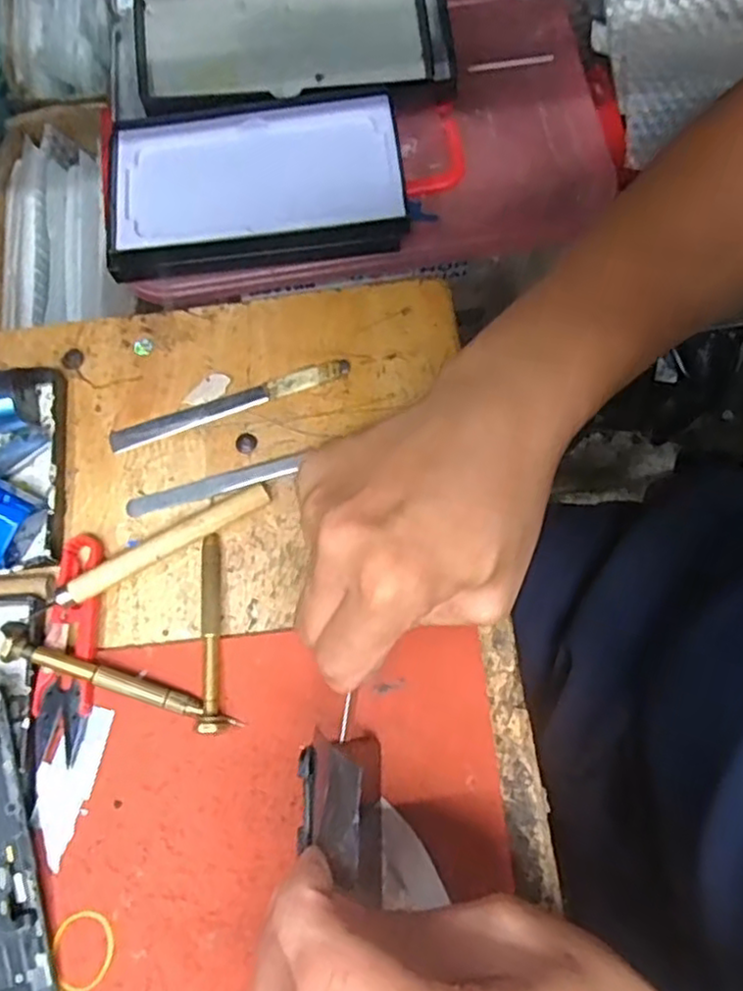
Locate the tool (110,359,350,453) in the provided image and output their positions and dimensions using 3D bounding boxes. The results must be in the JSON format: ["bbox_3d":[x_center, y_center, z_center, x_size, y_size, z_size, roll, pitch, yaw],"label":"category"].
[{"bbox_3d":[-0.074,-0.048,0.358,0.128,0.007,0.012,-17,74,-4],"label":"tool"}]

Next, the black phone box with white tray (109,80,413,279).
[{"bbox_3d":[-0.070,-0.188,0.410,0.172,0.028,0.098,-6,73,-1],"label":"black phone box with white tray"}]

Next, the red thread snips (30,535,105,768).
[{"bbox_3d":[-0.139,0.067,0.317,0.025,0.012,0.101,2,73,2],"label":"red thread snips"}]

